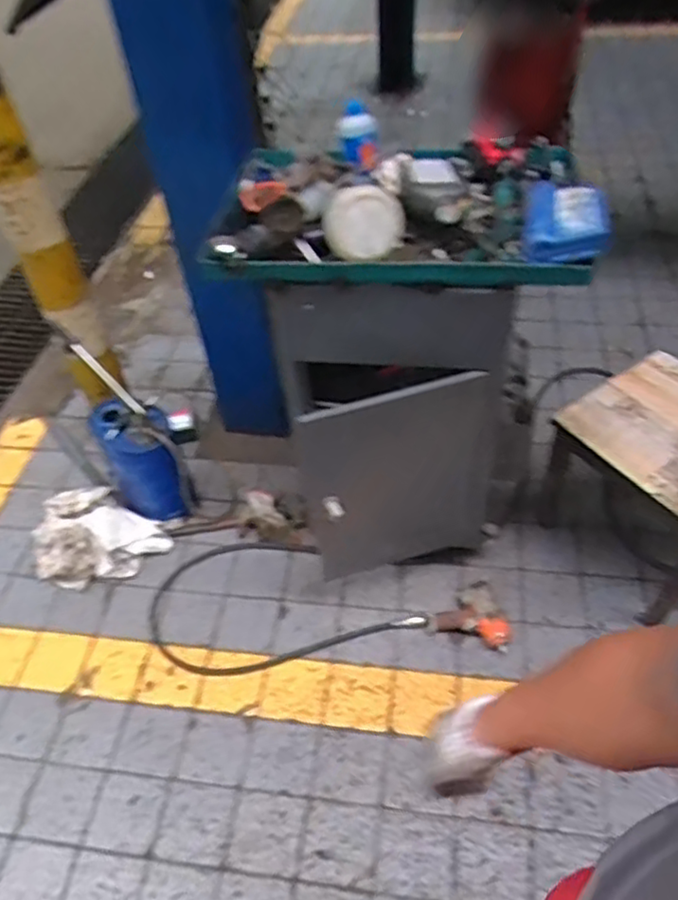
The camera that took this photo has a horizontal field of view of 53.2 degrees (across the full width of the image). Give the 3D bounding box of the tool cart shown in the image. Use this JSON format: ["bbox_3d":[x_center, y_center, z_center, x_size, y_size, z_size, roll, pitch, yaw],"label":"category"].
[{"bbox_3d":[0.152,-0.192,1.552,0.634,0.918,0.465,-1,48,5],"label":"tool cart"}]

